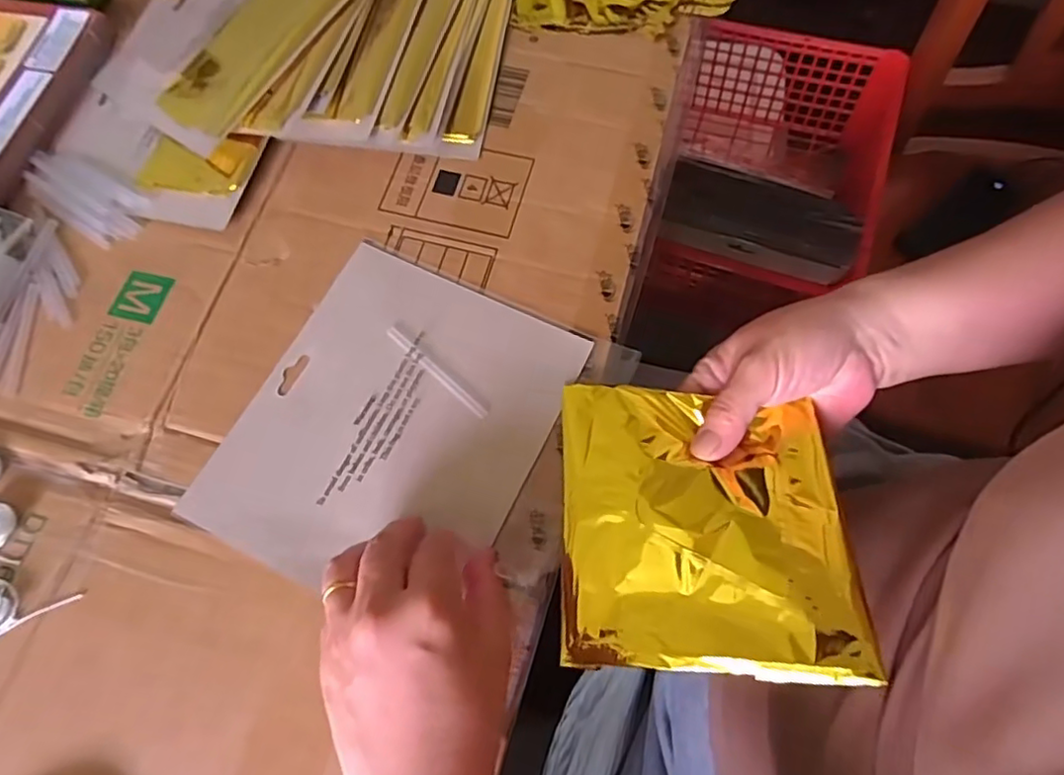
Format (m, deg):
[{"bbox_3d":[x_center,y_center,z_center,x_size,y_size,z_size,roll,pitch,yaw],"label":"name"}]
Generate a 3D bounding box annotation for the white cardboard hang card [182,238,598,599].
[{"bbox_3d":[-0.080,0.019,0.358,0.162,0.005,0.192,25,73,11],"label":"white cardboard hang card"}]

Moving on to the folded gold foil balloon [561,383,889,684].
[{"bbox_3d":[0.081,0.065,0.311,0.135,0.024,0.141,-6,60,19],"label":"folded gold foil balloon"}]

